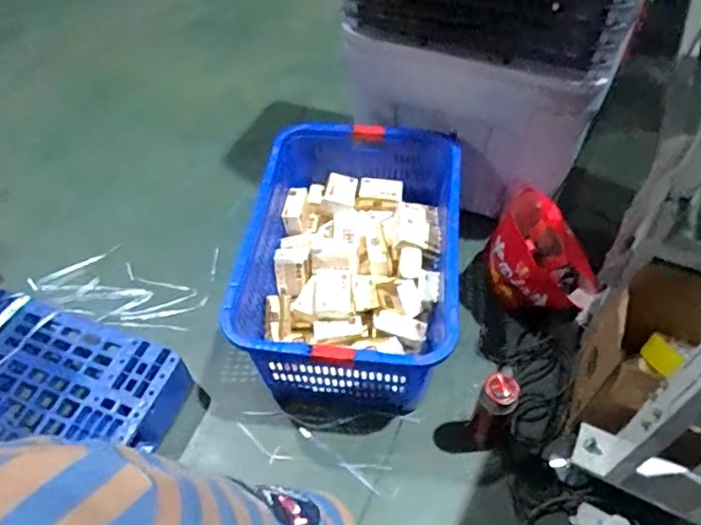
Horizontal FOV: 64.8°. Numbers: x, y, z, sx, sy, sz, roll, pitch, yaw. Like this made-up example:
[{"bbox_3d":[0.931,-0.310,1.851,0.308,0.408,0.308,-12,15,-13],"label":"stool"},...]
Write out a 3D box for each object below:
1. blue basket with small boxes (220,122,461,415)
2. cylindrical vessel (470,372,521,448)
[{"bbox_3d":[0.013,0.020,1.465,0.511,0.376,0.702,7,54,7],"label":"blue basket with small boxes"},{"bbox_3d":[0.316,0.330,1.237,0.077,0.276,0.093,24,58,18],"label":"cylindrical vessel"}]

